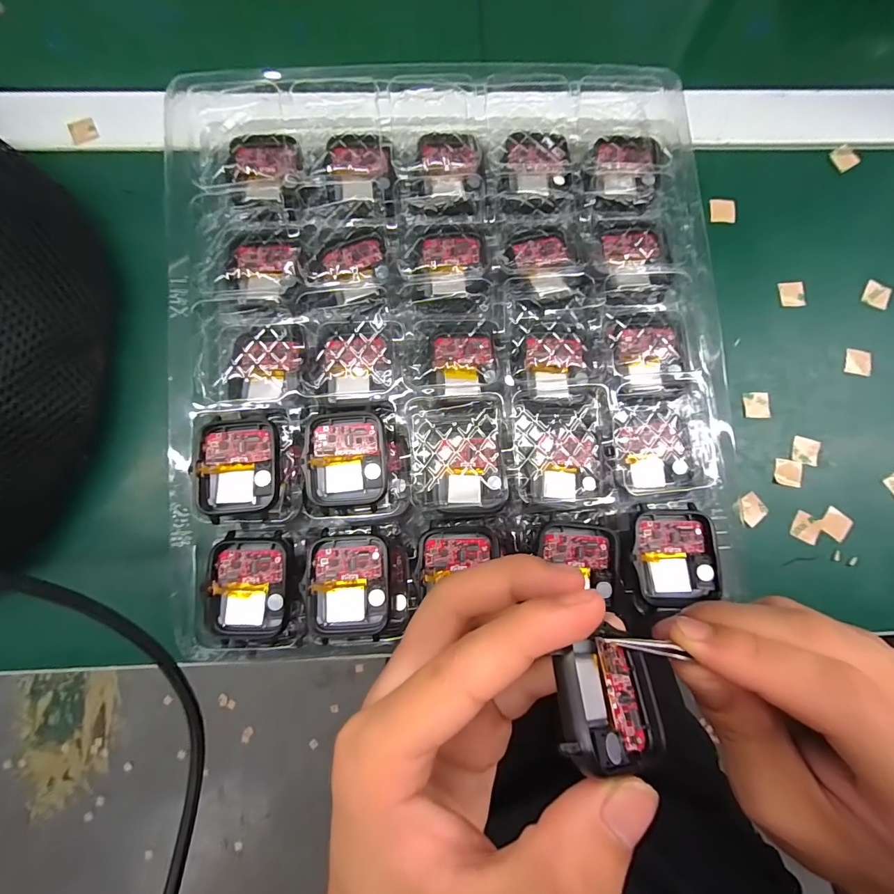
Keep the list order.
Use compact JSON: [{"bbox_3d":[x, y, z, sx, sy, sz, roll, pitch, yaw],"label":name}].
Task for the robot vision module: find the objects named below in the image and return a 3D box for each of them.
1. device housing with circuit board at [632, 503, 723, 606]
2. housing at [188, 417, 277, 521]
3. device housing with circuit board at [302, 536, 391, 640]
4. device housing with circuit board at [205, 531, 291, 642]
[{"bbox_3d":[0.105,0.050,0.186,0.036,0.006,0.044,-1,83,5],"label":"device housing with circuit board"},{"bbox_3d":[-0.095,0.009,0.184,0.037,0.011,0.045,-4,82,-2],"label":"housing"},{"bbox_3d":[-0.044,0.063,0.182,0.035,0.012,0.042,-3,82,-2],"label":"device housing with circuit board"},{"bbox_3d":[-0.088,0.063,0.180,0.036,0.007,0.046,1,82,-2],"label":"device housing with circuit board"}]

